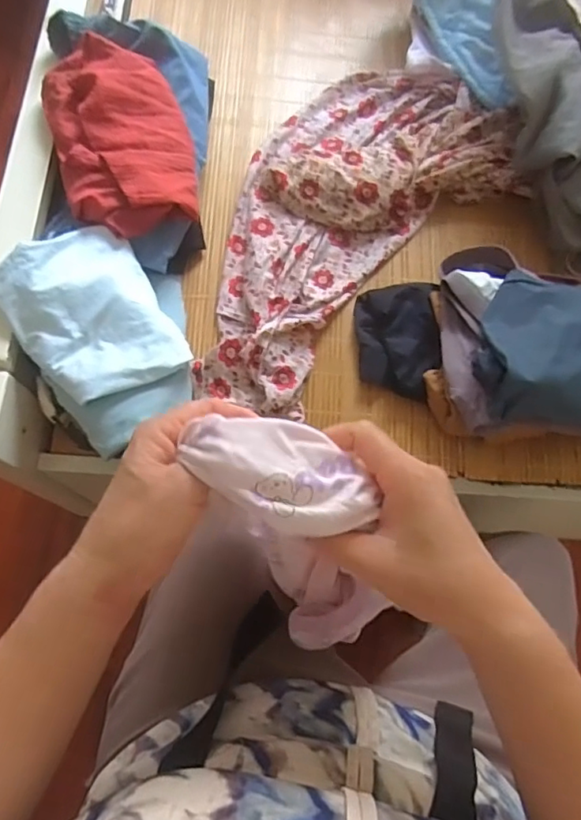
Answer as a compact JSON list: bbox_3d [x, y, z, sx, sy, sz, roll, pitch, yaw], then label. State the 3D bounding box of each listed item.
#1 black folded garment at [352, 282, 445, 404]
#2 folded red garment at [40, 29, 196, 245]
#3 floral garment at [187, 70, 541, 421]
[{"bbox_3d":[0.135,-0.095,0.717,0.100,0.039,0.156,4,71,0],"label":"black folded garment"},{"bbox_3d":[-0.211,-0.341,0.702,0.164,0.063,0.253,-19,72,-8],"label":"folded red garment"},{"bbox_3d":[0.066,-0.277,0.773,0.327,0.049,0.583,42,75,12],"label":"floral garment"}]

